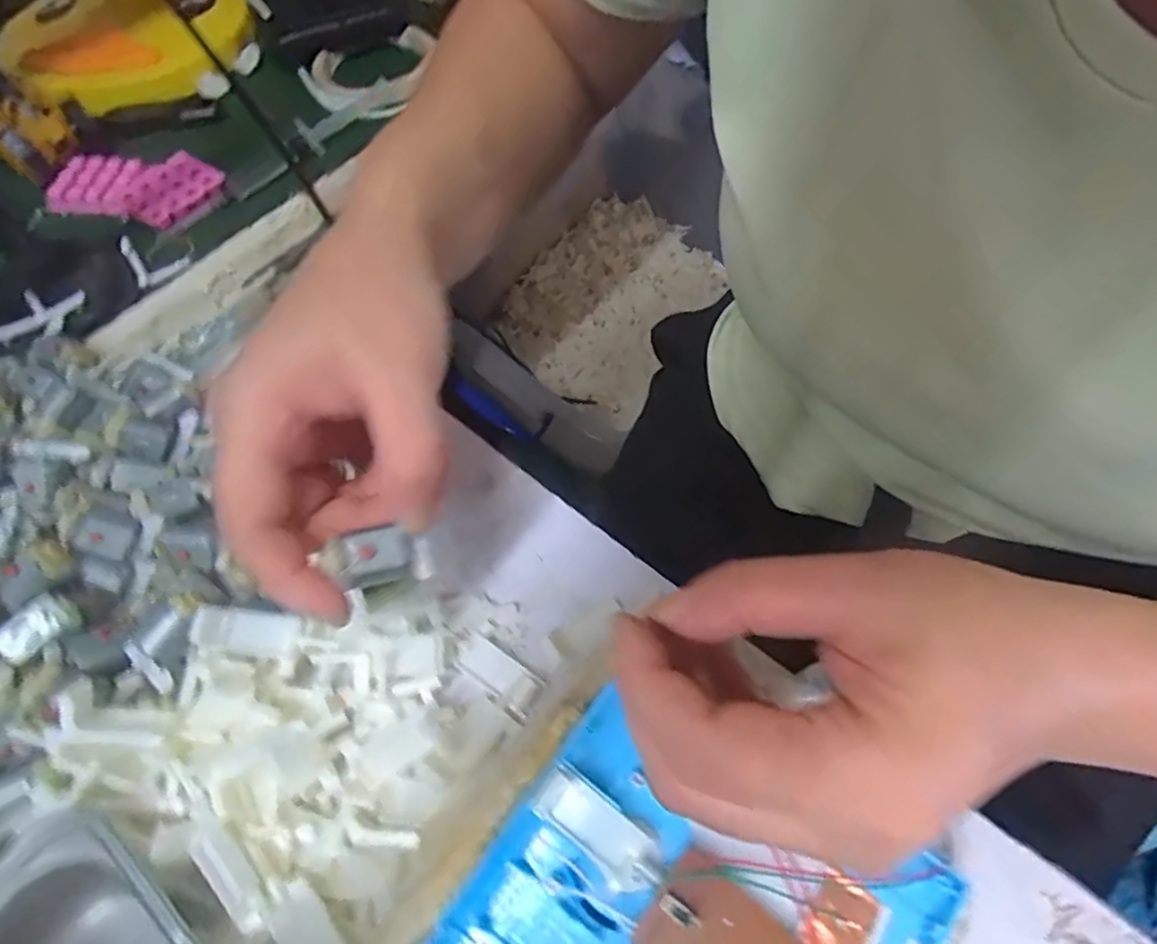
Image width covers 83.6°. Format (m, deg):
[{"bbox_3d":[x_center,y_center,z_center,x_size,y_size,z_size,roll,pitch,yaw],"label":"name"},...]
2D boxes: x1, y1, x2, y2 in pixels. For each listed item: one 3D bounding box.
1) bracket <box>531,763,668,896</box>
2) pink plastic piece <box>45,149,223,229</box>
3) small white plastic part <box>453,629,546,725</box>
[{"bbox_3d":[0.007,0.129,0.231,0.049,0.009,0.021,32,67,18],"label":"bracket"},{"bbox_3d":[-0.304,-0.199,0.444,0.113,0.010,0.063,9,62,7],"label":"pink plastic piece"},{"bbox_3d":[-0.035,0.089,0.288,0.048,0.012,0.021,35,69,31],"label":"small white plastic part"}]

